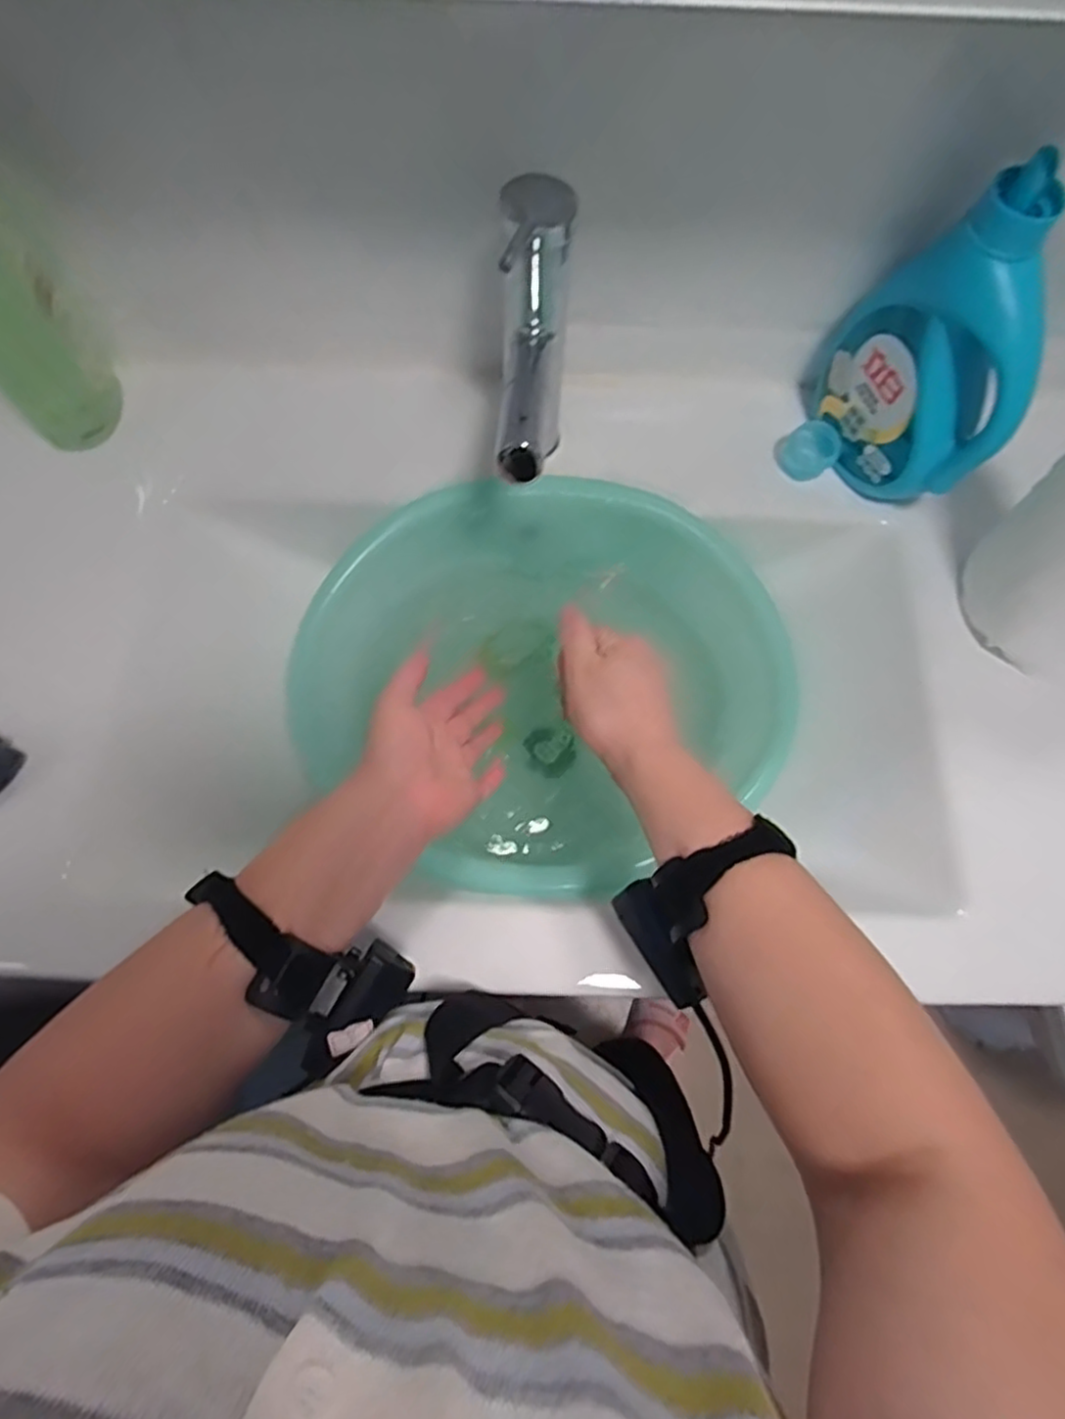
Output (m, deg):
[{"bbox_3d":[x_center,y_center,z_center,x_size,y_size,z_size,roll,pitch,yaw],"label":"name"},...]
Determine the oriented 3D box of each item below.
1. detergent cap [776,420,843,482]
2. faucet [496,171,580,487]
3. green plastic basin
[{"bbox_3d":[0.232,-0.216,0.578,0.044,0.034,0.034,31,73,9],"label":"detergent cap"},{"bbox_3d":[-0.002,-0.222,0.493,0.050,0.228,0.118,3,71,-1],"label":"faucet"},{"bbox_3d":[0.008,-0.016,0.580,0.352,0.140,0.323,1,71,-1],"label":"green plastic basin"}]

